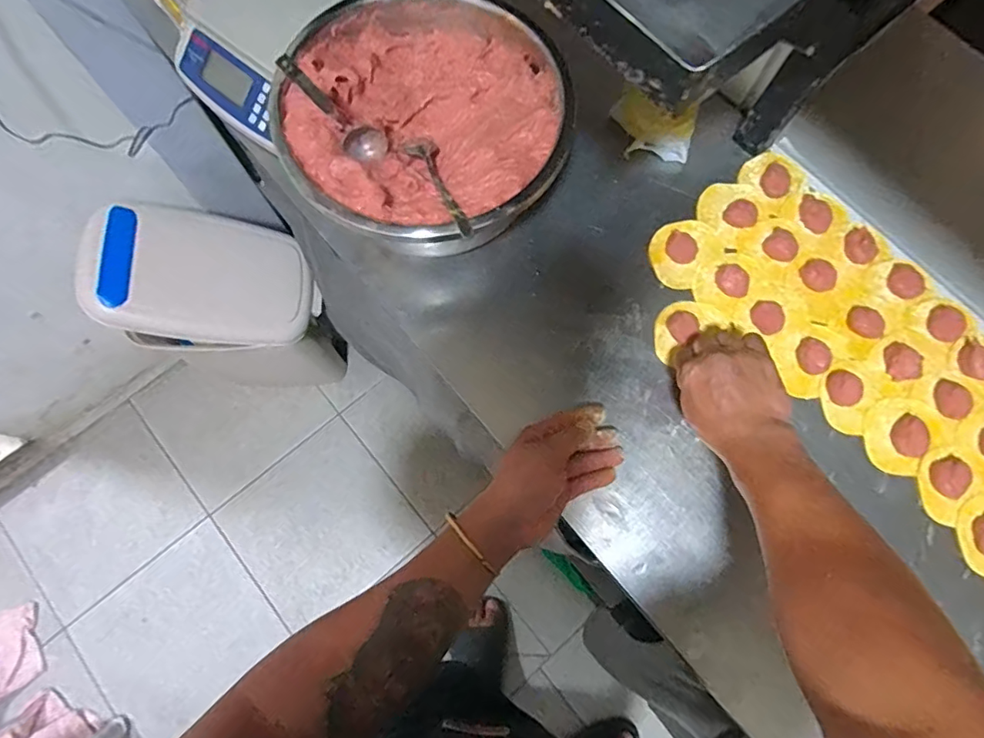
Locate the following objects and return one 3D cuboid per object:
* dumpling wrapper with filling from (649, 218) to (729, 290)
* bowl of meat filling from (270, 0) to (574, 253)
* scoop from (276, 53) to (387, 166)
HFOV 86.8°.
[{"bbox_3d":[0.221,-0.139,0.598,0.068,0.017,0.091,39,78,10],"label":"dumpling wrapper with filling"},{"bbox_3d":[-0.067,-0.251,0.535,0.284,0.105,0.278,0,74,0],"label":"bowl of meat filling"},{"bbox_3d":[-0.140,-0.227,0.467,0.032,0.124,0.039,-12,73,19],"label":"scoop"}]

